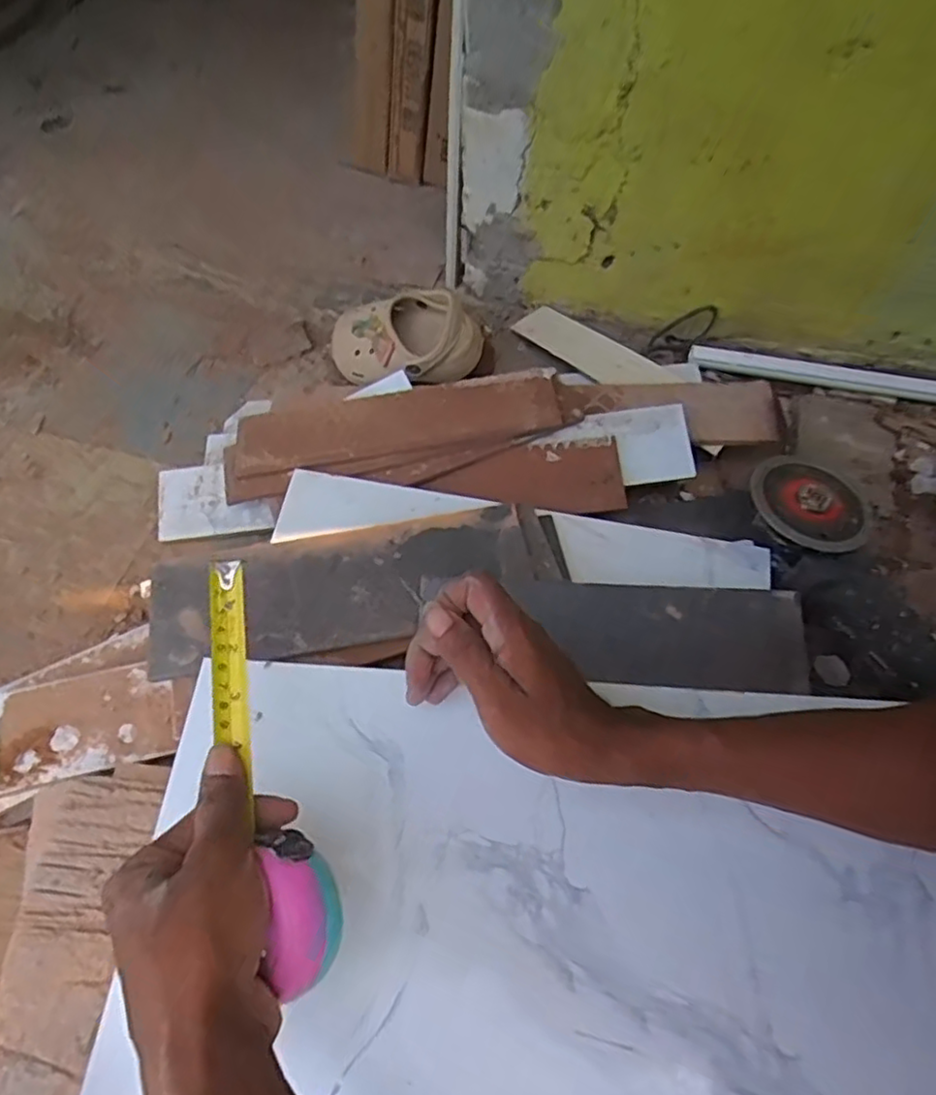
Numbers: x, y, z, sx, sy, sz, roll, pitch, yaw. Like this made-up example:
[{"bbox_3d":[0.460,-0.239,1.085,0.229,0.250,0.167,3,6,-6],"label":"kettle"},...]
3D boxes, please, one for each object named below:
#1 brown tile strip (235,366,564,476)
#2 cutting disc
[{"bbox_3d":[-0.066,-0.120,0.623,0.295,0.014,0.079,-9,62,0],"label":"brown tile strip"},{"bbox_3d":[0.284,-0.037,0.555,0.082,0.010,0.095,-31,65,-17],"label":"cutting disc"}]

